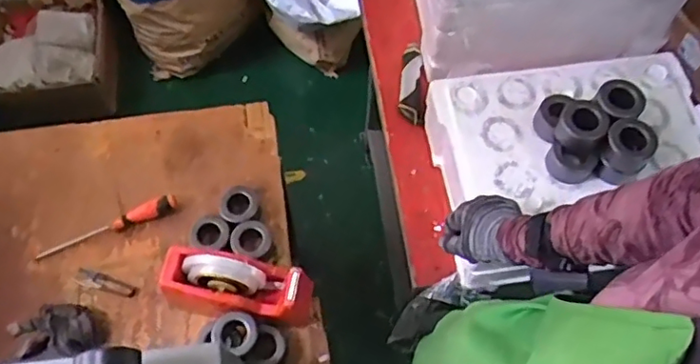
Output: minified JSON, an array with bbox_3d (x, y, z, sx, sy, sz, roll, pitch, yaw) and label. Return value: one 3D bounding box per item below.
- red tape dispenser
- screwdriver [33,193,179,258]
[{"bbox_3d":[-0.152,0.144,0.848,0.214,0.107,0.073,13,63,-9],"label":"red tape dispenser"},{"bbox_3d":[-0.372,0.070,0.937,0.219,0.026,0.026,-23,66,-6],"label":"screwdriver"}]

